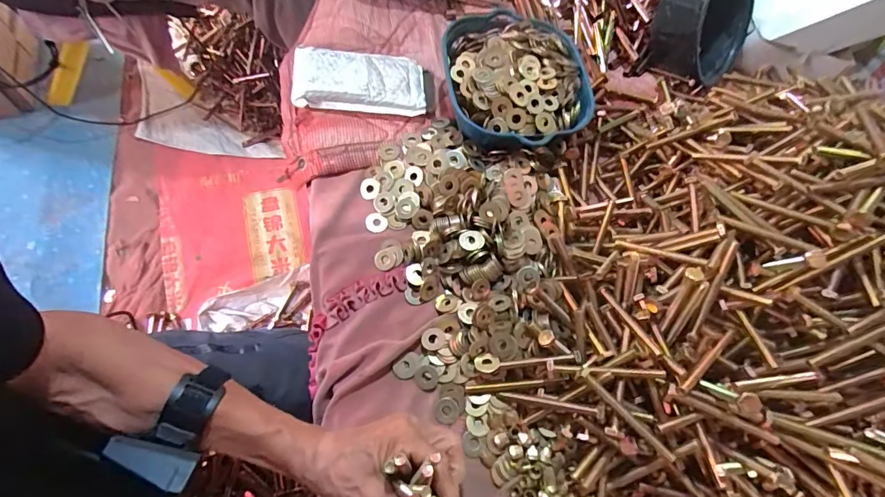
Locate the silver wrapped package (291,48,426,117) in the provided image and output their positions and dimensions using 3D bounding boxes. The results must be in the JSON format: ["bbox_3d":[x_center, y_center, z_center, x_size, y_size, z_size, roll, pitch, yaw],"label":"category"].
[{"bbox_3d":[-0.104,-0.216,0.560,0.161,0.015,0.088,0,70,-16],"label":"silver wrapped package"}]

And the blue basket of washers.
[{"bbox_3d":[0.096,-0.217,0.560,0.181,0.059,0.200,-8,68,-6],"label":"blue basket of washers"}]

